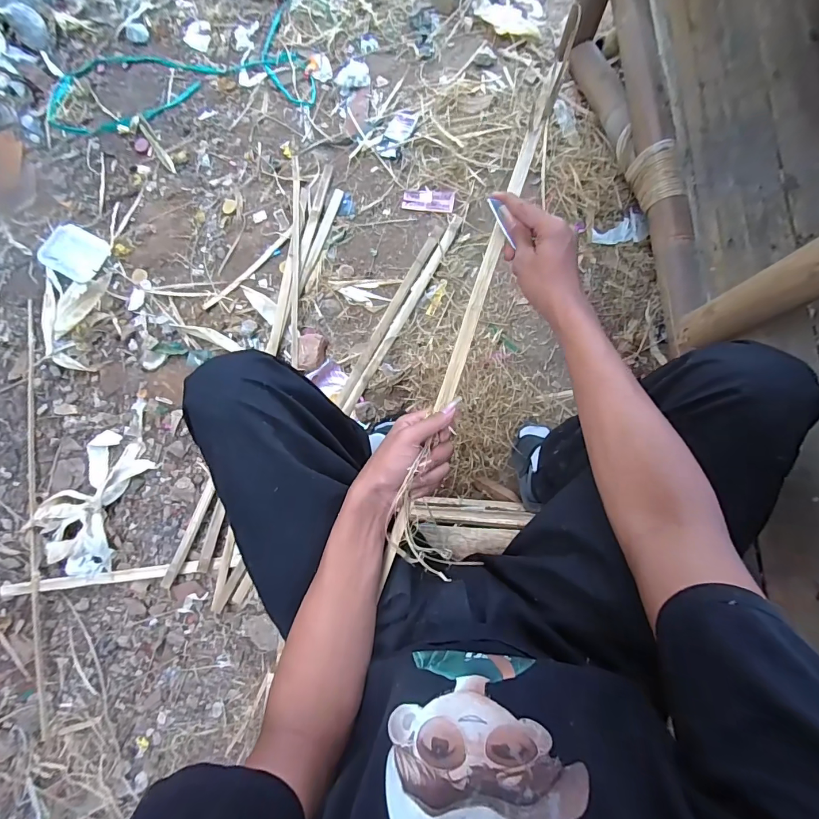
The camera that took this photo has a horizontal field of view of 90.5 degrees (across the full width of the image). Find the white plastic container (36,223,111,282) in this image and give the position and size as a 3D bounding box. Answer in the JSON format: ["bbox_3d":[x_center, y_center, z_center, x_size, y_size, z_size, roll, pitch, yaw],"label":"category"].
[{"bbox_3d":[-0.859,-0.402,1.037,0.170,0.023,0.127,26,85,4],"label":"white plastic container"}]

